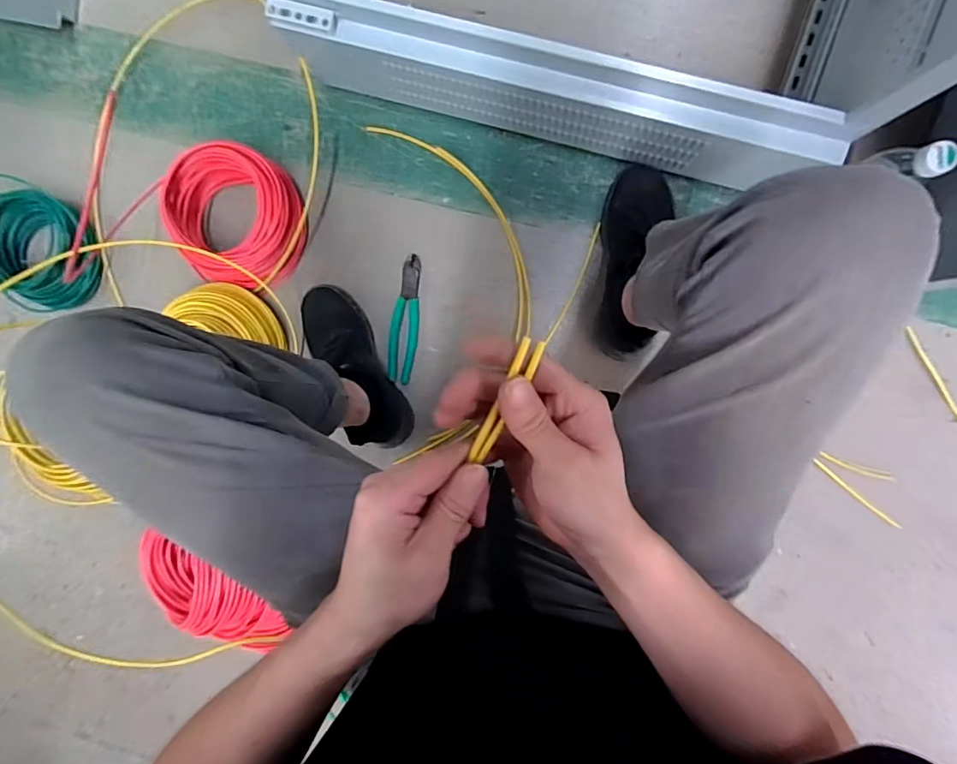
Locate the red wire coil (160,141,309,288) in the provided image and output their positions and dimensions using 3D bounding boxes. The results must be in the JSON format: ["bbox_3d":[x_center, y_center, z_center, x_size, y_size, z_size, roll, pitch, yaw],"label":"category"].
[{"bbox_3d":[-0.374,-0.256,0.775,0.192,0.095,0.205,12,98,5],"label":"red wire coil"}]

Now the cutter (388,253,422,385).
[{"bbox_3d":[-0.119,-0.100,0.800,0.044,0.010,0.202,7,98,6],"label":"cutter"}]

